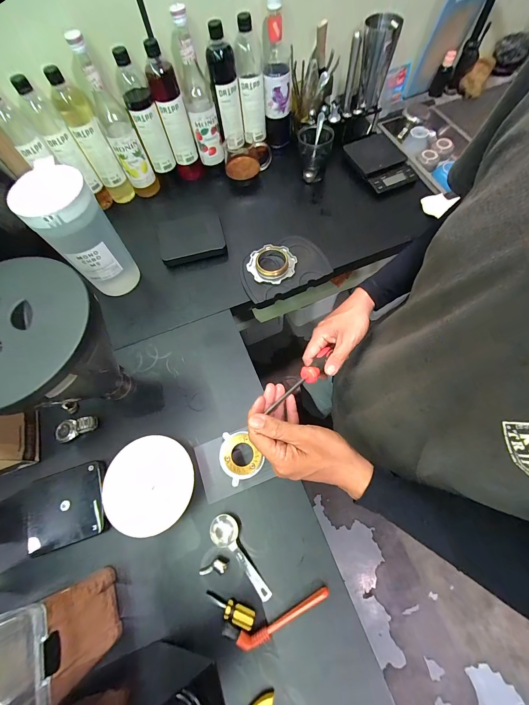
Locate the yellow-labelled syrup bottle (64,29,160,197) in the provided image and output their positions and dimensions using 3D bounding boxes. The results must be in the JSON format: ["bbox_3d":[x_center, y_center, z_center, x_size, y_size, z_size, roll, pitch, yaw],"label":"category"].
[{"bbox_3d":[-0.322,-0.494,0.625,0.069,0.291,0.063,-25,67,-7],"label":"yellow-labelled syrup bottle"}]

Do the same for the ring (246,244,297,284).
[{"bbox_3d":[0.017,-0.213,0.653,0.109,0.023,0.108,-2,66,4],"label":"ring"}]

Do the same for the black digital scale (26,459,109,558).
[{"bbox_3d":[-0.333,0.259,0.471,0.132,0.021,0.116,-17,66,-3],"label":"black digital scale"}]

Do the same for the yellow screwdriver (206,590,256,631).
[{"bbox_3d":[-0.052,0.377,0.409,0.078,0.018,0.022,12,68,21],"label":"yellow screwdriver"}]

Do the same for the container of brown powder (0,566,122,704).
[{"bbox_3d":[-0.271,0.366,0.351,0.117,0.158,0.104,-20,66,-4],"label":"container of brown powder"}]

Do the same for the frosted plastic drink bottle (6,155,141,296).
[{"bbox_3d":[-0.352,-0.223,0.556,0.114,0.243,0.127,-39,69,-13],"label":"frosted plastic drink bottle"}]

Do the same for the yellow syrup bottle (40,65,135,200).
[{"bbox_3d":[-0.388,-0.475,0.638,0.061,0.274,0.059,-30,67,-9],"label":"yellow syrup bottle"}]

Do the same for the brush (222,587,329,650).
[{"bbox_3d":[0.021,0.387,0.401,0.159,0.017,0.035,-17,66,-3],"label":"brush"}]

